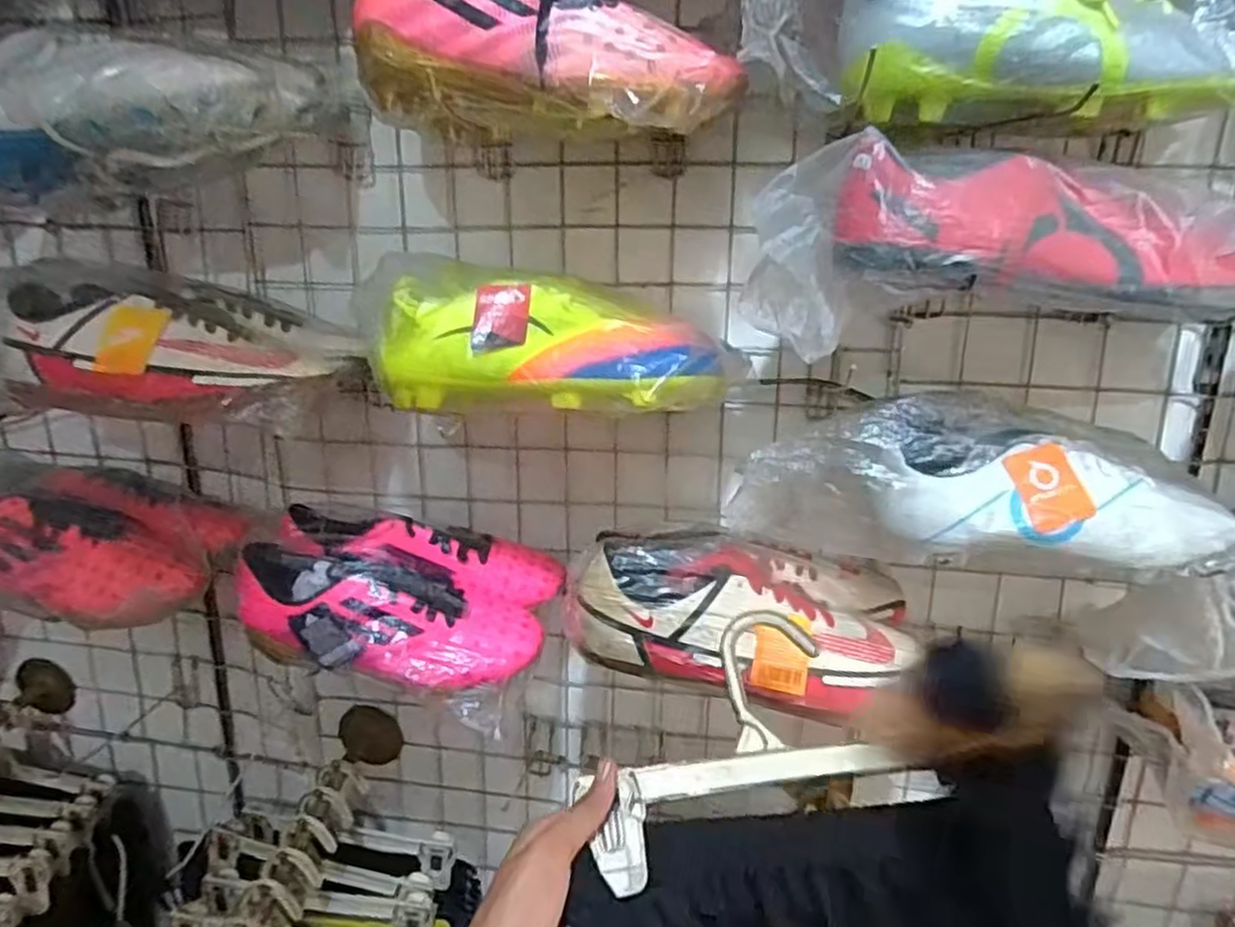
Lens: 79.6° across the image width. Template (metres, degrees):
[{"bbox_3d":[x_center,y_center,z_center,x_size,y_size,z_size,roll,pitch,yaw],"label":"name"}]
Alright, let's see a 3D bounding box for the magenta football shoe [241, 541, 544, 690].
[{"bbox_3d":[-0.184,0.120,0.611,0.226,0.086,0.083,5,17,12],"label":"magenta football shoe"}]

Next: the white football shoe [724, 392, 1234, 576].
[{"bbox_3d":[0.256,0.011,0.554,0.319,0.105,0.102,6,17,15],"label":"white football shoe"}]

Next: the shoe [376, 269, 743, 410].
[{"bbox_3d":[-0.041,-0.089,0.533,0.254,0.085,0.085,8,18,22],"label":"shoe"}]

